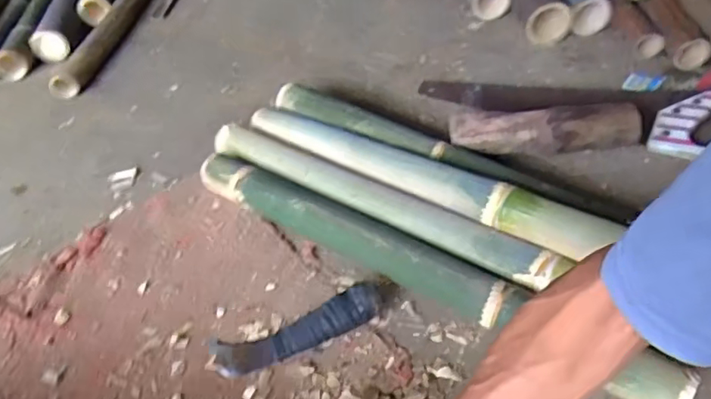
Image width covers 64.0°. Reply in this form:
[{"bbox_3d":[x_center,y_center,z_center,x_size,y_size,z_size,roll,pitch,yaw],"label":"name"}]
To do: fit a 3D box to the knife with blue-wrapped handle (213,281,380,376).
[{"bbox_3d":[-0.071,0.150,0.662,0.205,0.052,0.052,-13,44,-7],"label":"knife with blue-wrapped handle"}]

